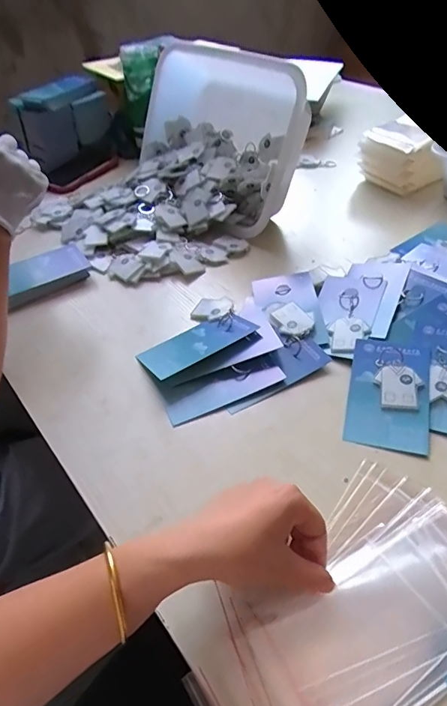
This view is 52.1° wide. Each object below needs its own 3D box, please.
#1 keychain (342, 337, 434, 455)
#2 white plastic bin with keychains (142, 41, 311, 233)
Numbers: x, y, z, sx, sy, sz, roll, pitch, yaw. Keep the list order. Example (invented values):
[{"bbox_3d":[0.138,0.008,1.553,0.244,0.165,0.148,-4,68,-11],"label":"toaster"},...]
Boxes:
[{"bbox_3d":[0.173,0.040,0.479,0.079,0.013,0.131,9,47,15],"label":"keychain"},{"bbox_3d":[-0.003,-0.382,0.794,0.107,0.227,0.376,-2,38,-46],"label":"white plastic bin with keychains"}]

